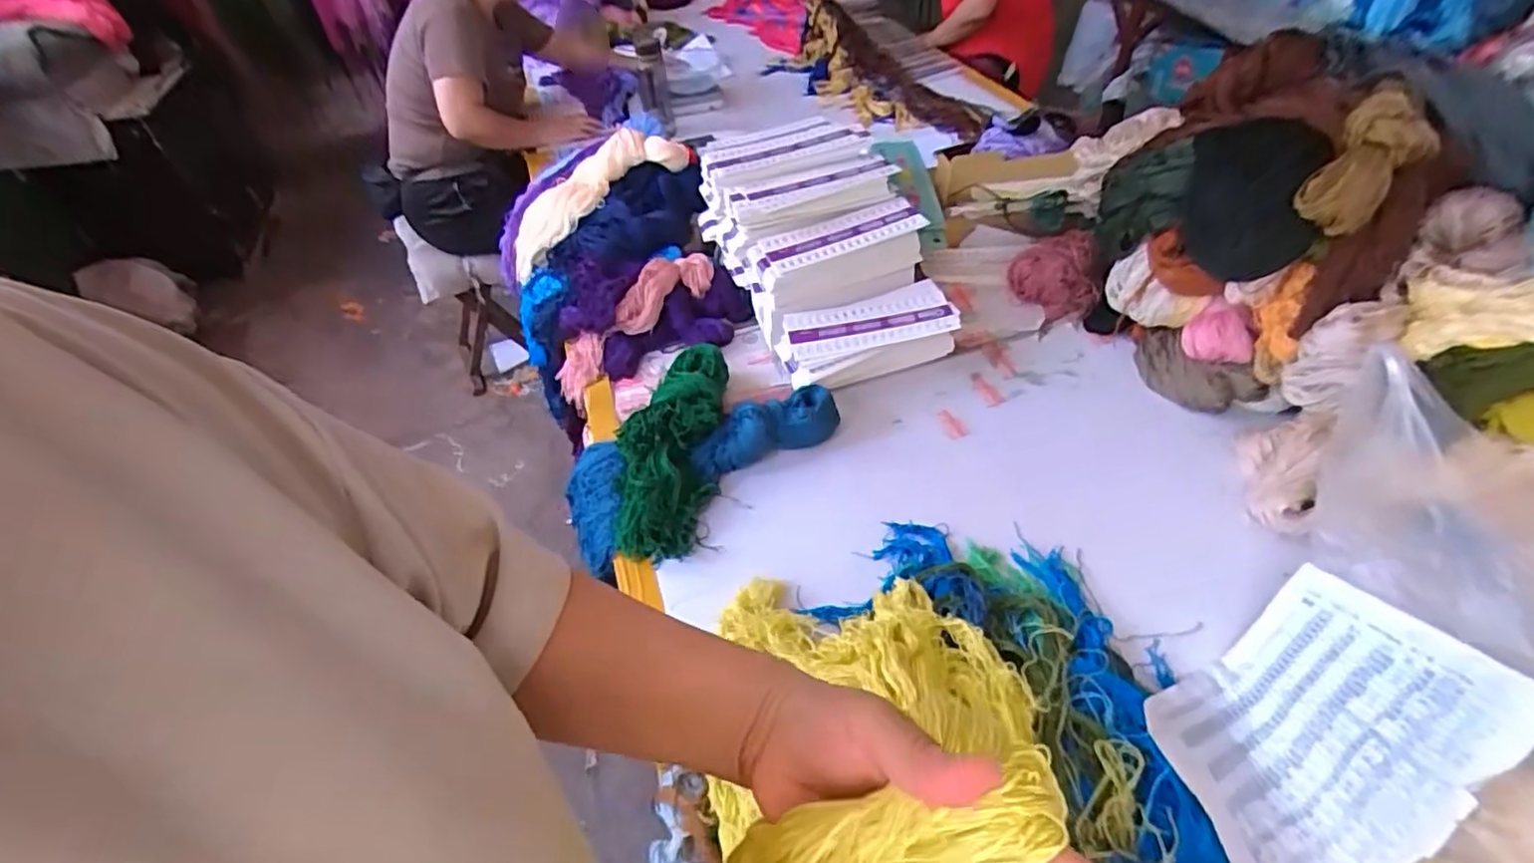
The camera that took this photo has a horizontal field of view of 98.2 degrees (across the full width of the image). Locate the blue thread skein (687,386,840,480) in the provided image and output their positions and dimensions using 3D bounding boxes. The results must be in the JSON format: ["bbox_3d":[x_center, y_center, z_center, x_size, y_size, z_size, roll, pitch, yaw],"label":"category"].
[{"bbox_3d":[-0.003,0.001,0.907,0.213,0.062,0.066,-24,49,-18],"label":"blue thread skein"}]

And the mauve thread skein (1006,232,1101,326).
[{"bbox_3d":[0.473,-0.258,1.086,0.139,0.092,0.125,18,50,21],"label":"mauve thread skein"}]

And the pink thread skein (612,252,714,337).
[{"bbox_3d":[-0.173,-0.229,1.091,0.186,0.064,0.079,-38,53,-9],"label":"pink thread skein"}]

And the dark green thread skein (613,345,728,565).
[{"bbox_3d":[-0.126,0.005,0.892,0.126,0.081,0.344,-1,46,4],"label":"dark green thread skein"}]

